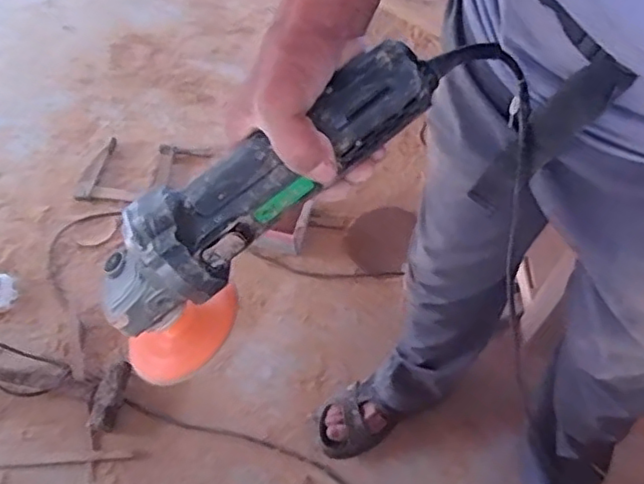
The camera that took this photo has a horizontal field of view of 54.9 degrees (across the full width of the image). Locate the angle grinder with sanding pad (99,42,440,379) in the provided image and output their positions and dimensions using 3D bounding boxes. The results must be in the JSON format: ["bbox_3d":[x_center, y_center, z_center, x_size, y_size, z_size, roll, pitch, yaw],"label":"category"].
[{"bbox_3d":[-0.049,-0.023,0.410,0.282,0.084,0.083,-45,68,10],"label":"angle grinder with sanding pad"}]

